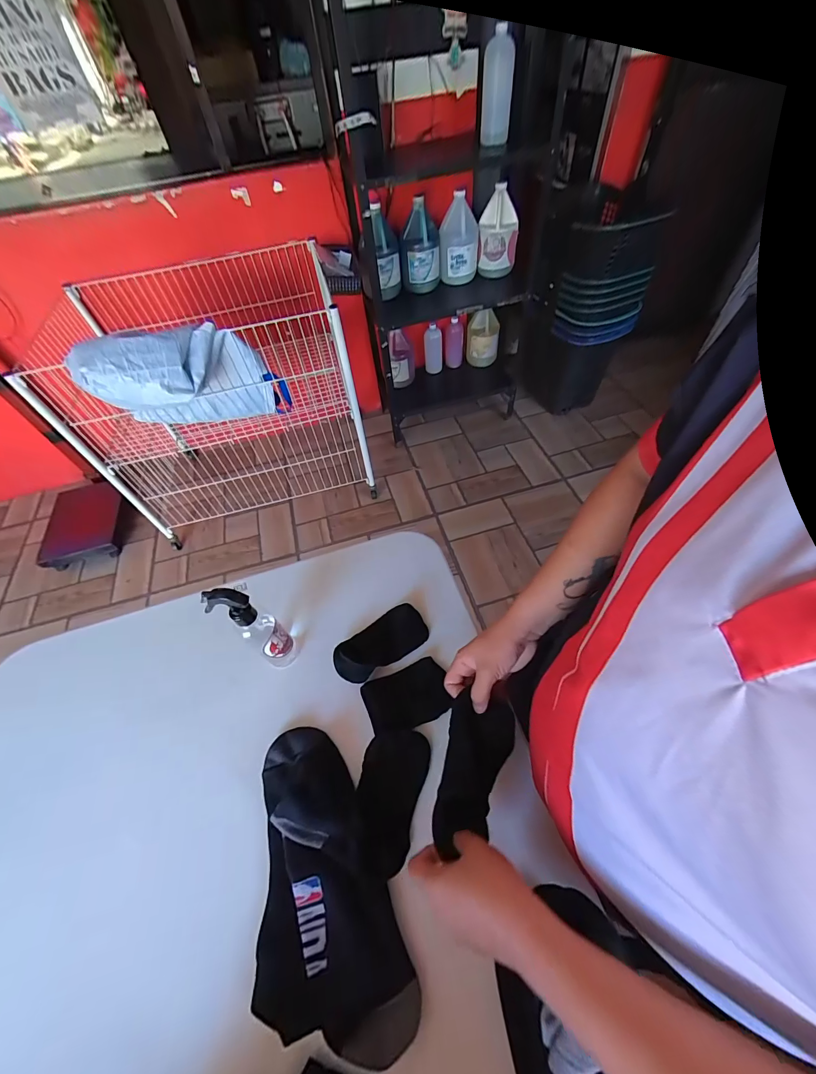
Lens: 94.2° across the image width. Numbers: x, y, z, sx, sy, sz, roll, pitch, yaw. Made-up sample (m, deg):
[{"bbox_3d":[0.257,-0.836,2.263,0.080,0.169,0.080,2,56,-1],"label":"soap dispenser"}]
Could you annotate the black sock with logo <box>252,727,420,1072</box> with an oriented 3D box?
[{"bbox_3d":[-0.106,0.362,0.406,0.138,0.034,0.285,-24,56,-11],"label":"black sock with logo"}]

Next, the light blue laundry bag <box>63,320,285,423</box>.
[{"bbox_3d":[-0.607,-0.422,1.096,0.447,0.349,0.203,-18,55,-8],"label":"light blue laundry bag"}]

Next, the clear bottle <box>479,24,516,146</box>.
[{"bbox_3d":[0.249,-1.255,1.063,0.085,0.211,0.062,6,55,9],"label":"clear bottle"}]

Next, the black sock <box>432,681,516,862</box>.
[{"bbox_3d":[0.069,0.242,0.412,0.070,0.020,0.159,20,59,18],"label":"black sock"}]

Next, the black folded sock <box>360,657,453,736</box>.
[{"bbox_3d":[0.000,0.218,0.518,0.112,0.013,0.075,-21,56,-10],"label":"black folded sock"}]

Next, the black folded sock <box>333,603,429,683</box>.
[{"bbox_3d":[-0.040,0.153,0.554,0.139,0.022,0.068,-33,58,-17],"label":"black folded sock"}]

